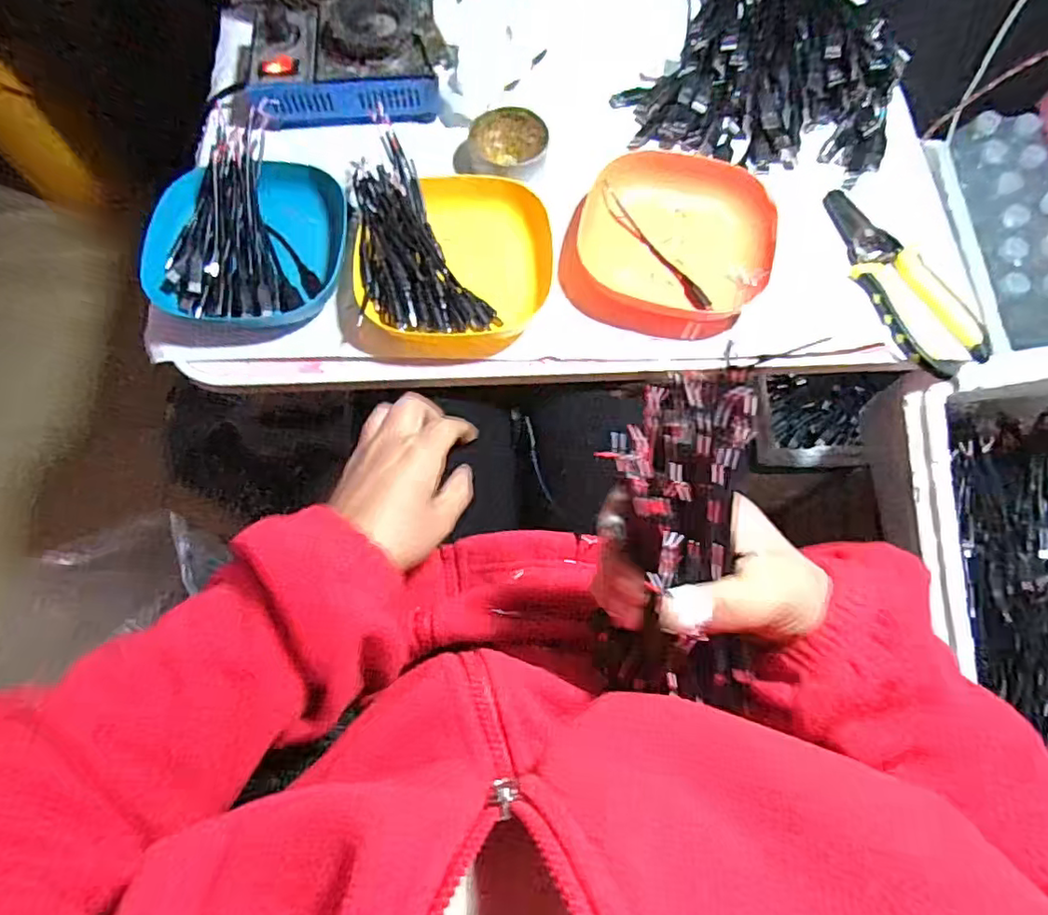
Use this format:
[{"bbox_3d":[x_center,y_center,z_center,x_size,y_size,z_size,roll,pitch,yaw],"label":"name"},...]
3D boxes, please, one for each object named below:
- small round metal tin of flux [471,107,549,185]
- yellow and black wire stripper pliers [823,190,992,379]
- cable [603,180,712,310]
[{"bbox_3d":[-0.012,-0.254,0.487,0.061,0.025,0.050,4,70,1],"label":"small round metal tin of flux"},{"bbox_3d":[0.273,-0.135,0.449,0.058,0.013,0.167,-24,72,-9],"label":"yellow and black wire stripper pliers"},{"bbox_3d":[0.098,-0.159,0.454,0.013,0.016,0.125,-36,74,-12],"label":"cable"}]

